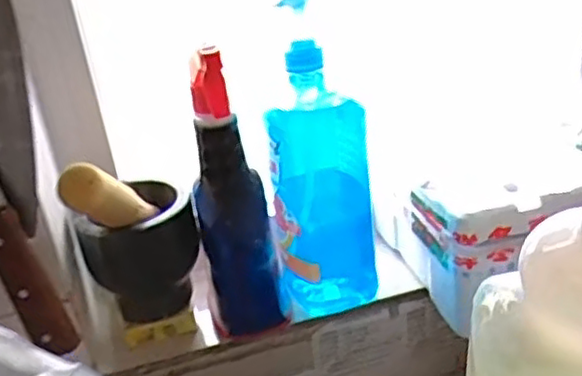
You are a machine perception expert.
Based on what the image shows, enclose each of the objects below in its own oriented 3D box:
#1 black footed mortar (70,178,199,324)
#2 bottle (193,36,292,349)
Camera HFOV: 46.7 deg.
[{"bbox_3d":[-0.139,0.060,0.620,0.102,0.112,0.091,-19,30,-20],"label":"black footed mortar"},{"bbox_3d":[-0.052,0.009,0.582,0.073,0.251,0.065,-10,29,-5],"label":"bottle"}]

